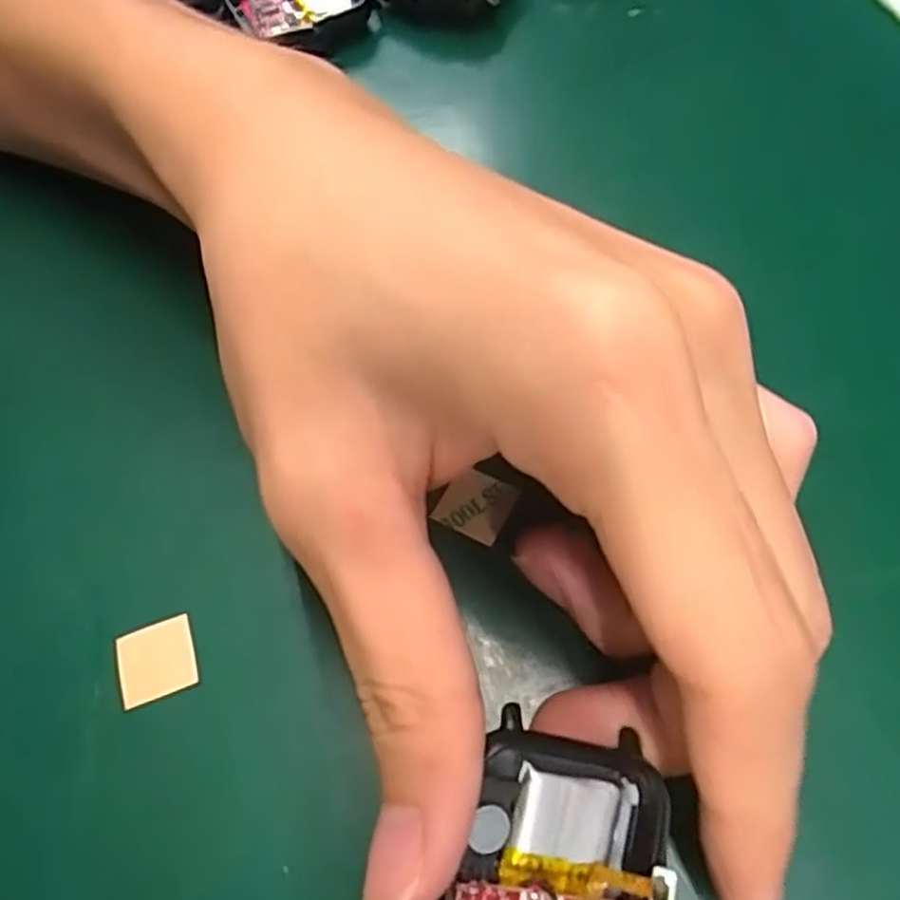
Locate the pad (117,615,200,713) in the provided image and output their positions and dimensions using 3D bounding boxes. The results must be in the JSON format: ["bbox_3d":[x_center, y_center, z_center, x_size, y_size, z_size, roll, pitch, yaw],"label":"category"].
[{"bbox_3d":[-0.061,0.043,0.151,0.015,0.004,0.015,-18,62,-7],"label":"pad"}]

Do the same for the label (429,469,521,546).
[{"bbox_3d":[0.006,0.012,0.164,0.015,0.004,0.014,26,71,16],"label":"label"}]

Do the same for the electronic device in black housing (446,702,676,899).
[{"bbox_3d":[0.016,0.071,0.117,0.037,0.013,0.049,25,78,-16],"label":"electronic device in black housing"}]

